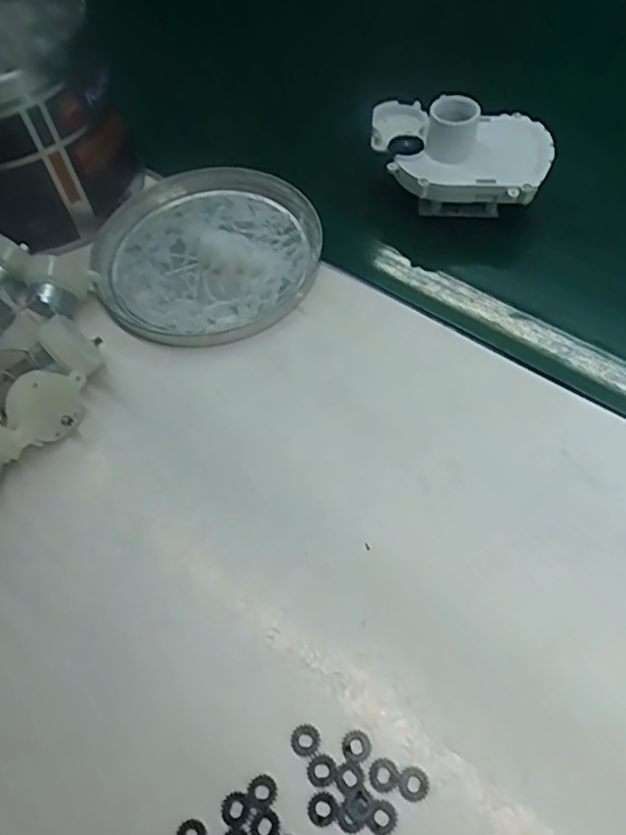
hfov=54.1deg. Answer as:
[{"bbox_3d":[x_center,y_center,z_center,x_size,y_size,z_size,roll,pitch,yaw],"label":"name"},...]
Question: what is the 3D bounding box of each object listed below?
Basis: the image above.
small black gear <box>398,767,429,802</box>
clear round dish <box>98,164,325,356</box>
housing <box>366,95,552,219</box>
[{"bbox_3d":[0.035,0.128,0.214,0.011,0.004,0.010,-2,58,3],"label":"small black gear"},{"bbox_3d":[-0.059,-0.095,0.351,0.125,0.014,0.128,-2,58,3],"label":"clear round dish"},{"bbox_3d":[0.085,-0.155,0.357,0.098,0.052,0.071,2,59,5],"label":"housing"}]

